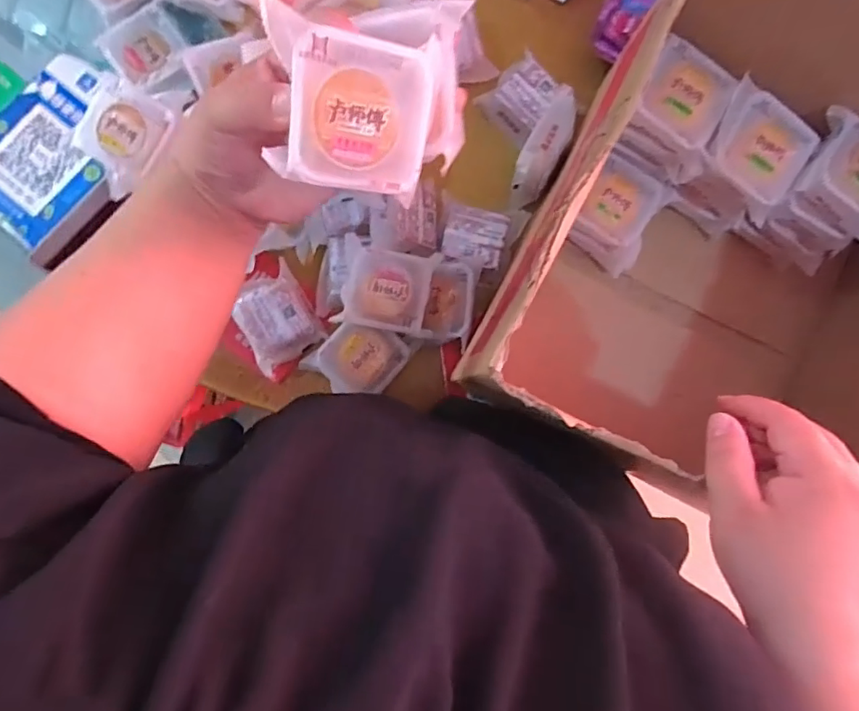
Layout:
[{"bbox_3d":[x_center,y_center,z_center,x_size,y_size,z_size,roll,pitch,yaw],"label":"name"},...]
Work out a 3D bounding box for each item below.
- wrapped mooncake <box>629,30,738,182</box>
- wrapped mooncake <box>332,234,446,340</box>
[{"bbox_3d":[0.201,-0.197,0.418,0.068,0.034,0.074,23,84,0],"label":"wrapped mooncake"},{"bbox_3d":[-0.036,-0.060,0.473,0.080,0.032,0.075,9,84,-2],"label":"wrapped mooncake"}]

